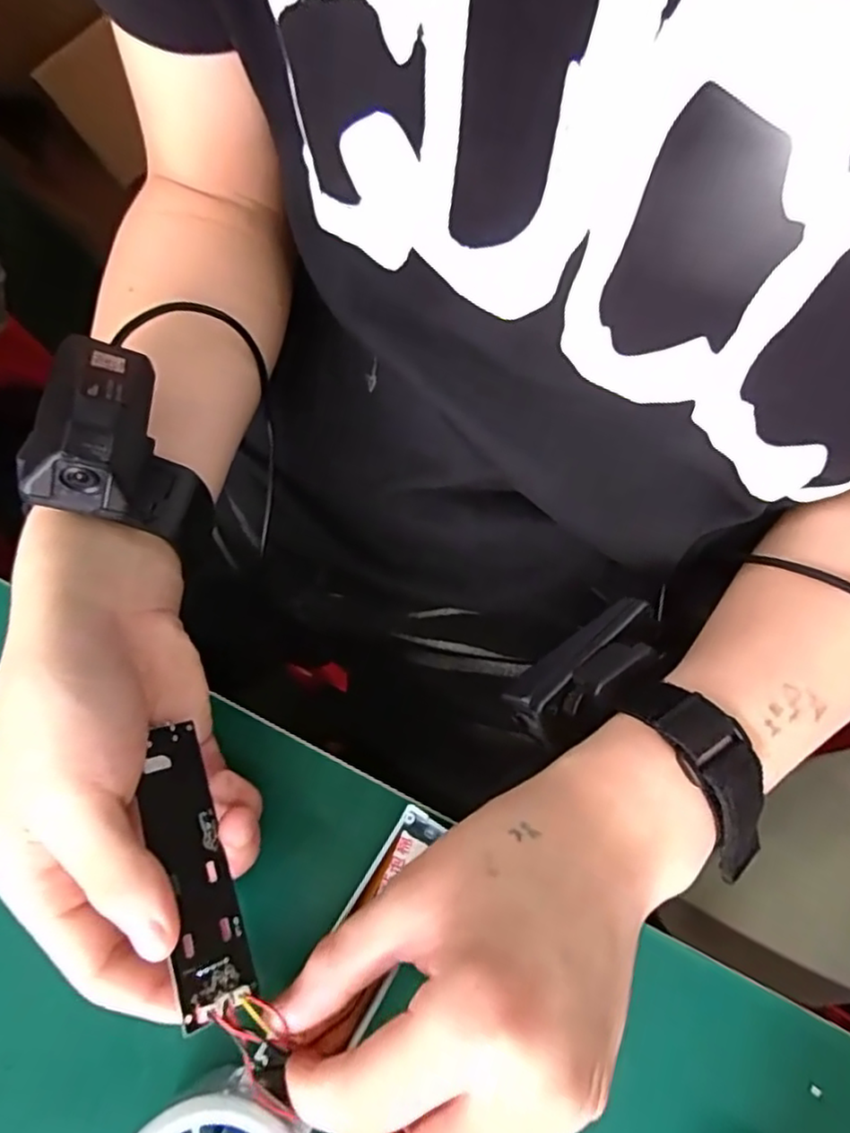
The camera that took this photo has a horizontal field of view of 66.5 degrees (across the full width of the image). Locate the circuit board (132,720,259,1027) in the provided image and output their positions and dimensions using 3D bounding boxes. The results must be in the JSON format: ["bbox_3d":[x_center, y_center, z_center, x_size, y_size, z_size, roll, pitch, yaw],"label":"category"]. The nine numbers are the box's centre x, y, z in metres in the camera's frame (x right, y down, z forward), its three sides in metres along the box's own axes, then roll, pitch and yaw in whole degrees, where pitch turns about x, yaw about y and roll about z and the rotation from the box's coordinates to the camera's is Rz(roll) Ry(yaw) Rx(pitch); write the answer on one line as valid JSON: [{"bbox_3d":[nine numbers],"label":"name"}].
[{"bbox_3d":[-0.075,0.096,0.210,0.021,0.006,0.086,-6,65,-37],"label":"circuit board"}]

